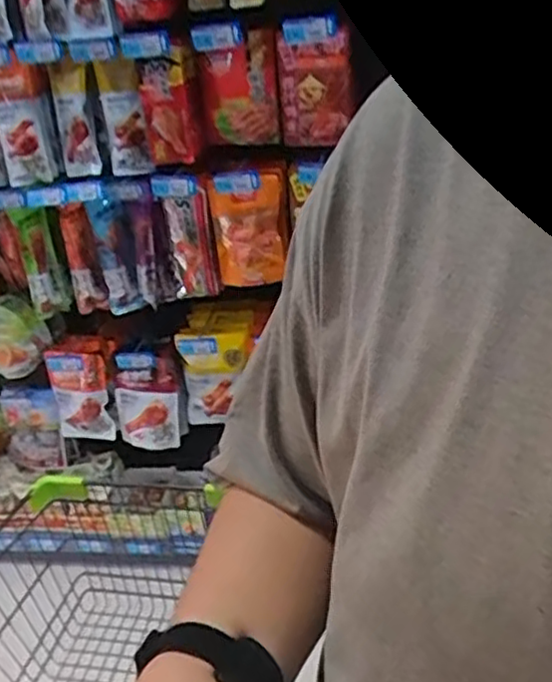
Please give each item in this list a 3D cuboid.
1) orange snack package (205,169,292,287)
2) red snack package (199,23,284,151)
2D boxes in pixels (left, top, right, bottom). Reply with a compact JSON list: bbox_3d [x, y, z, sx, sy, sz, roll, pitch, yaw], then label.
[{"bbox_3d":[-0.055,-0.255,1.560,0.173,0.238,0.096,-8,30,-2],"label":"orange snack package"},{"bbox_3d":[-0.072,-0.534,1.455,0.160,0.224,0.064,-3,30,7],"label":"red snack package"}]

